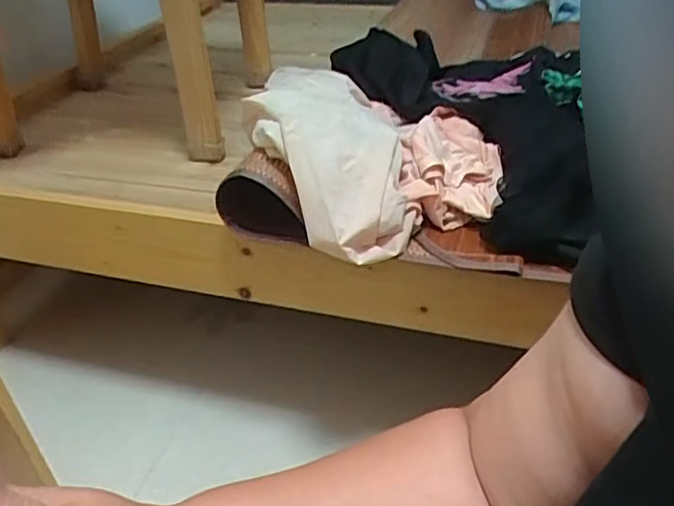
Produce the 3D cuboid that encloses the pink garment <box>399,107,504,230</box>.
[{"bbox_3d":[0.153,-0.128,0.822,0.137,0.065,0.262,2,34,7],"label":"pink garment"}]

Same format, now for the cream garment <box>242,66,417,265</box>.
[{"bbox_3d":[-0.015,-0.136,0.795,0.203,0.136,0.341,-4,34,-1],"label":"cream garment"}]

